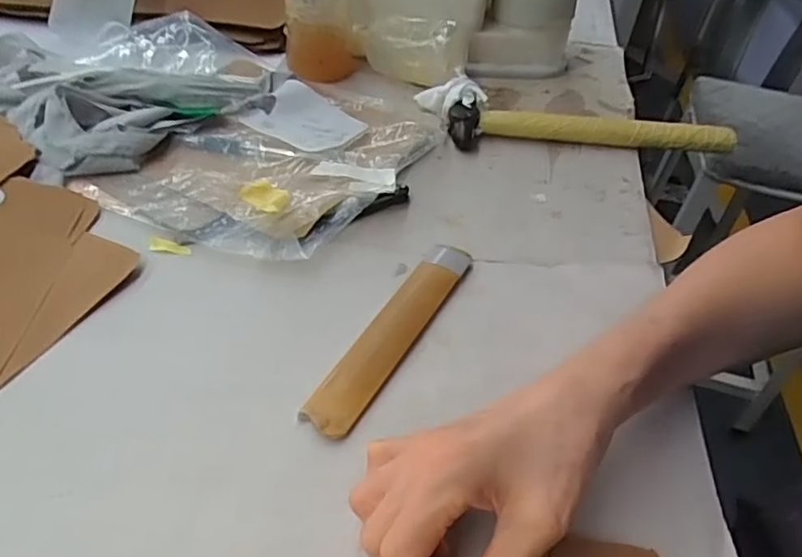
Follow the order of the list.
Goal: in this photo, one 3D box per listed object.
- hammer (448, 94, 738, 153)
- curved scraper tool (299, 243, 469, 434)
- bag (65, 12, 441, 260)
[{"bbox_3d":[0.173,-0.137,0.566,0.258,0.025,0.047,0,45,-5],"label":"hammer"},{"bbox_3d":[-0.002,0.029,0.393,0.029,0.009,0.170,23,47,18],"label":"curved scraper tool"},{"bbox_3d":[-0.149,-0.145,0.530,0.336,0.032,0.250,28,49,22],"label":"bag"}]

